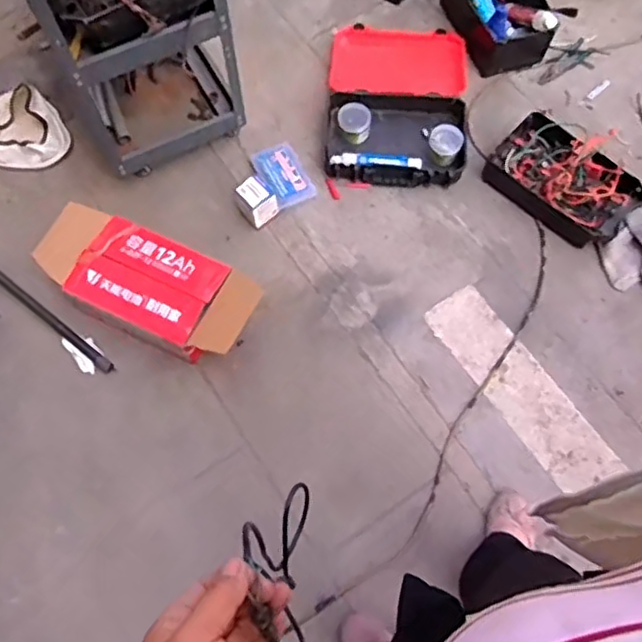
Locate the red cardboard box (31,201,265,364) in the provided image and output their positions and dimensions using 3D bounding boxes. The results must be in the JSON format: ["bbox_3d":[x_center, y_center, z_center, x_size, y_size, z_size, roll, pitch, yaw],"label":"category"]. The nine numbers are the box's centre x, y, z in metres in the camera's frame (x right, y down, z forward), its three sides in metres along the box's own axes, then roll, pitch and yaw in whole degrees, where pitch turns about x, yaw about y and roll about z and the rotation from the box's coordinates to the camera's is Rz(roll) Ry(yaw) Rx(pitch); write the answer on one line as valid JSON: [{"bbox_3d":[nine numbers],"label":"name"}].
[{"bbox_3d":[-0.372,-0.076,1.417,0.466,0.148,0.211,24,68,9],"label":"red cardboard box"}]

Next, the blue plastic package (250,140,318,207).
[{"bbox_3d":[-0.093,-0.365,1.594,0.107,0.022,0.163,-27,70,-11],"label":"blue plastic package"}]

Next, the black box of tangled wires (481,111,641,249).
[{"bbox_3d":[0.590,-0.349,1.549,0.346,0.091,0.244,40,72,15],"label":"black box of tangled wires"}]

